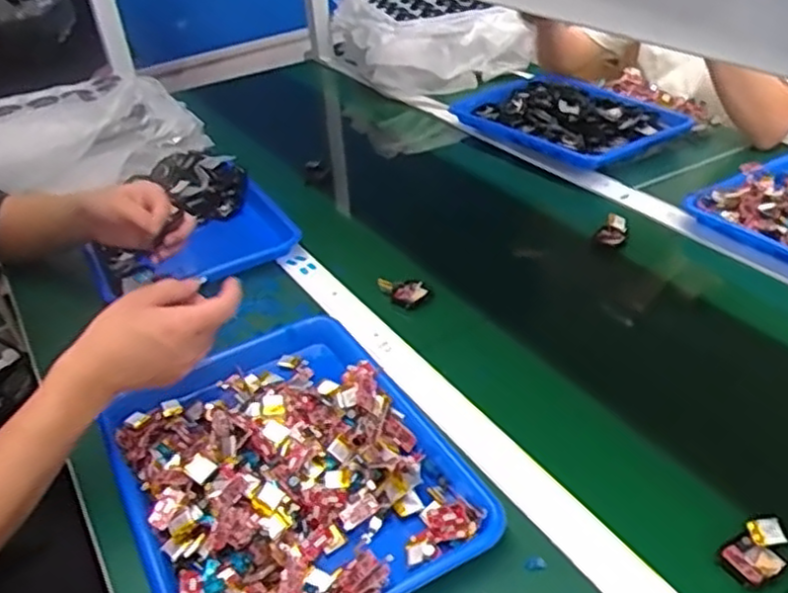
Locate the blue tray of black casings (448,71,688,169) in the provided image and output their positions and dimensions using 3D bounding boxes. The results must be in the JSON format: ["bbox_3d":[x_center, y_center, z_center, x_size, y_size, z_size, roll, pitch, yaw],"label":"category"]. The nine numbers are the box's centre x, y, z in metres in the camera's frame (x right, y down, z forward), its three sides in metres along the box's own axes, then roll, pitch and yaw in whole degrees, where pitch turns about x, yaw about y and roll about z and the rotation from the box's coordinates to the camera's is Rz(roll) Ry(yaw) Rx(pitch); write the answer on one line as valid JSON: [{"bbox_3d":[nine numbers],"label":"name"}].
[{"bbox_3d":[0.264,-0.306,1.192,0.218,0.038,0.383,-24,39,-26],"label":"blue tray of black casings"}]

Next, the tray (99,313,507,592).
[{"bbox_3d":[-0.093,0.140,0.609,0.255,0.044,0.340,-21,37,-21],"label":"tray"}]

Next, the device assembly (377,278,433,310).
[{"bbox_3d":[0.012,-0.003,0.831,0.062,0.024,0.029,5,36,15],"label":"device assembly"}]

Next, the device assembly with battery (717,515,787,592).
[{"bbox_3d":[0.265,0.184,0.521,0.055,0.019,0.036,-24,39,-26],"label":"device assembly with battery"}]

